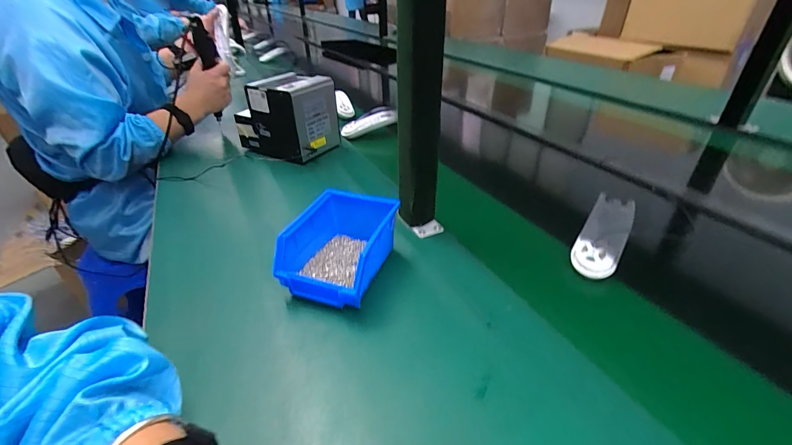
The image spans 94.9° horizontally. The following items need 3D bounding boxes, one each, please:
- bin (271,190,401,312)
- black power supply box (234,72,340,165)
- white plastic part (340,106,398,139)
[{"bbox_3d":[-0.068,0.028,0.452,0.104,0.064,0.142,10,37,18],"label":"bin"},{"bbox_3d":[-0.238,-0.236,0.793,0.179,0.147,0.146,17,40,26],"label":"black power supply box"},{"bbox_3d":[-0.067,-0.253,0.923,0.149,0.044,0.063,-20,39,-22],"label":"white plastic part"}]

